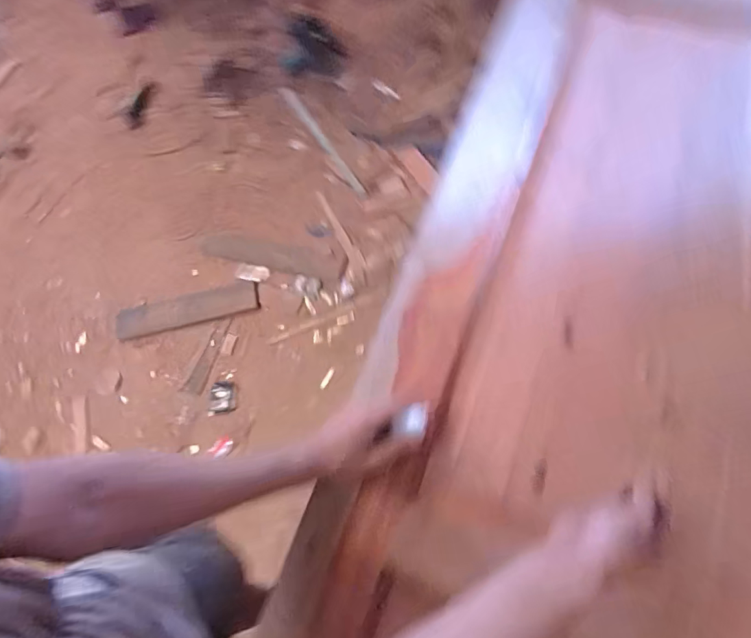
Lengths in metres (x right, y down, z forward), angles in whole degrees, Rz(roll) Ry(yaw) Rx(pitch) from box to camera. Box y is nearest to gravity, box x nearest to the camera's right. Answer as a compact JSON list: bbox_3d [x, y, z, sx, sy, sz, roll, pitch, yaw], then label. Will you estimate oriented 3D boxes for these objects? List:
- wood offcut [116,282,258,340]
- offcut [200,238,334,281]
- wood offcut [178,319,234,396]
[{"bbox_3d":[-0.687,-0.031,1.680,0.531,0.016,0.119,-13,68,8],"label":"wood offcut"},{"bbox_3d":[-0.394,-0.236,1.731,0.558,0.016,0.137,13,57,16],"label":"offcut"},{"bbox_3d":[-0.575,0.129,1.604,0.070,0.016,0.278,19,73,9],"label":"wood offcut"}]

